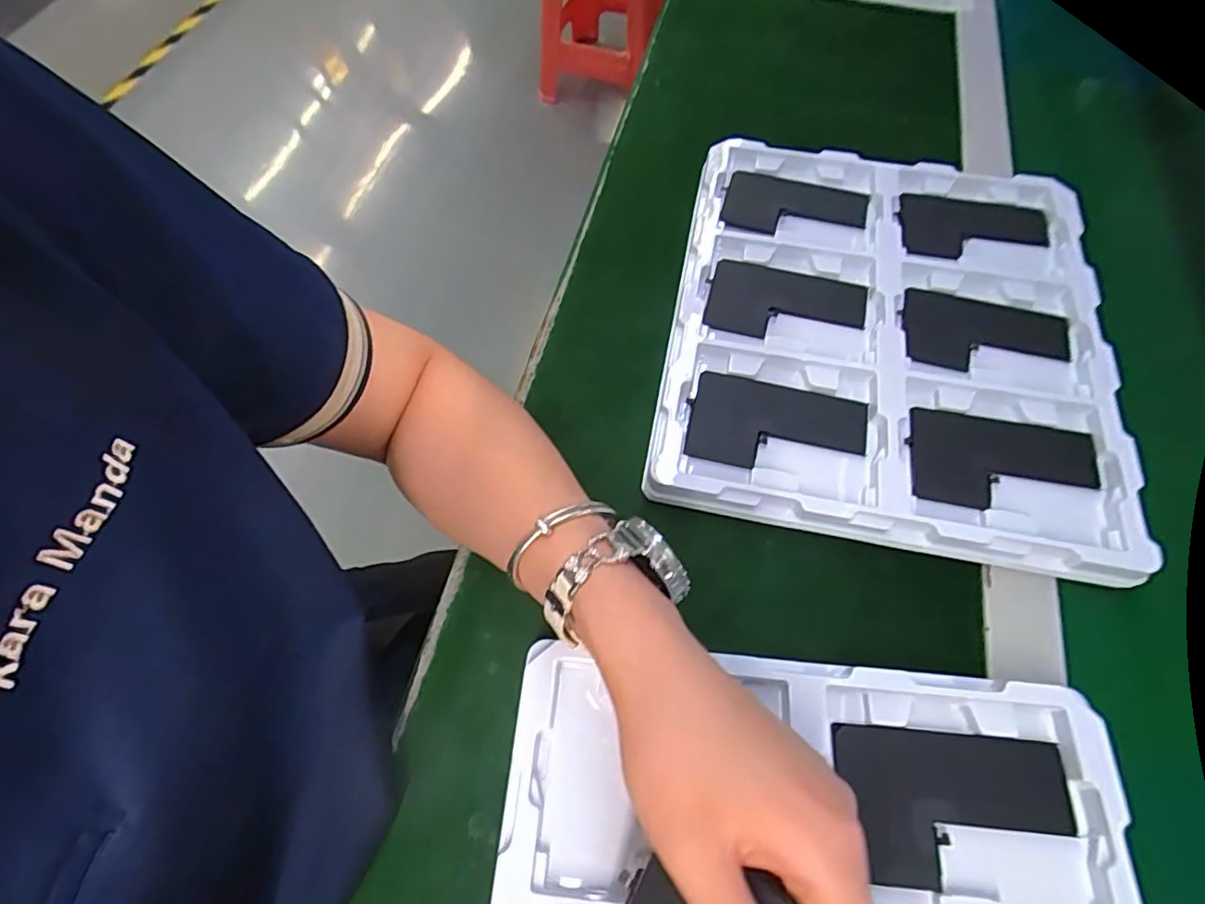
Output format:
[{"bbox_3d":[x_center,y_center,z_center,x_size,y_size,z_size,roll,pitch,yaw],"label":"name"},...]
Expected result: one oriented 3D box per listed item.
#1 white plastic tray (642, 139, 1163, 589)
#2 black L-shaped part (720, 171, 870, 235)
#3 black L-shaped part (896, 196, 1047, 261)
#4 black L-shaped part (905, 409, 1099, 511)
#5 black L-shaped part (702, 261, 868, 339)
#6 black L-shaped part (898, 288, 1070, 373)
[{"bbox_3d":[0.187,-0.087,0.408,0.270,0.027,0.306,10,64,6],"label":"white plastic tray"},{"bbox_3d":[0.145,-0.184,0.454,0.103,0.011,0.065,14,65,8],"label":"black L-shaped part"},{"bbox_3d":[0.271,-0.165,0.443,0.105,0.008,0.064,2,64,2],"label":"black L-shaped part"},{"bbox_3d":[0.238,0.008,0.358,0.107,0.004,0.062,9,64,6],"label":"black L-shaped part"},{"bbox_3d":[0.125,-0.104,0.413,0.106,0.010,0.063,7,64,5],"label":"black L-shaped part"},{"bbox_3d":[0.253,-0.076,0.398,0.107,0.009,0.065,13,65,7],"label":"black L-shaped part"}]

